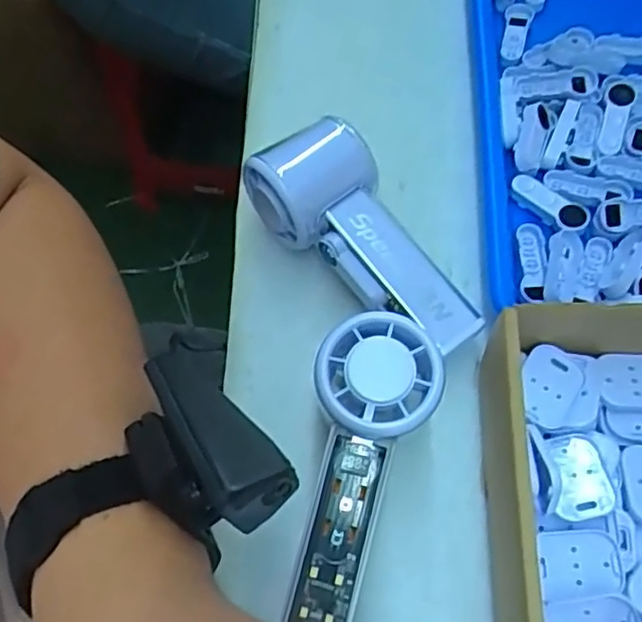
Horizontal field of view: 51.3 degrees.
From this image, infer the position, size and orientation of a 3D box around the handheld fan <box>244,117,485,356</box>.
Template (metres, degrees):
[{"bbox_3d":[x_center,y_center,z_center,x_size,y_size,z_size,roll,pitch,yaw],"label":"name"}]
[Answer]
[{"bbox_3d":[0.028,-0.039,0.362,0.056,0.052,0.141,-42,83,-17],"label":"handheld fan"}]

